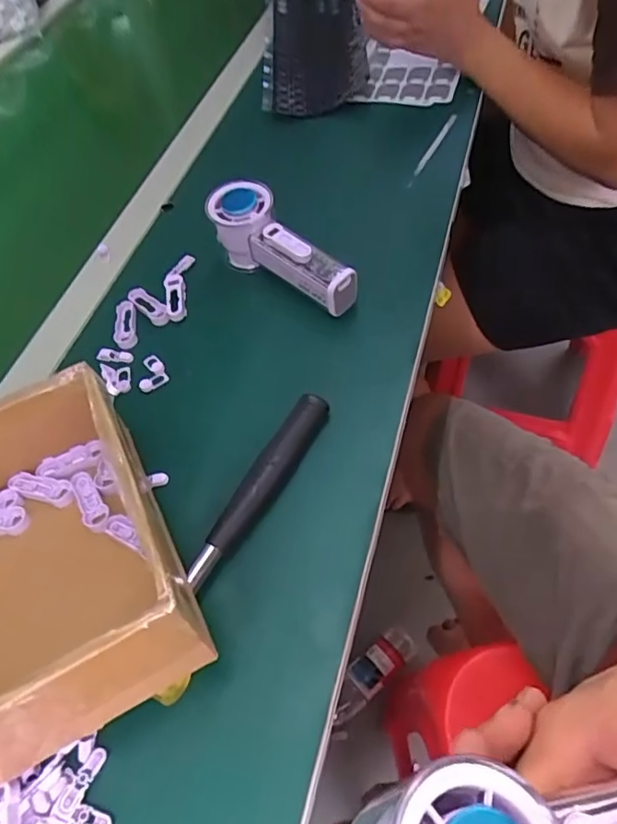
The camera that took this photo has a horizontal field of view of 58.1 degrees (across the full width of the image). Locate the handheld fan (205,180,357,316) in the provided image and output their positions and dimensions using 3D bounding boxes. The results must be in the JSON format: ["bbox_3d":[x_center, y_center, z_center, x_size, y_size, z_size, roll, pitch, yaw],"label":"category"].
[{"bbox_3d":[-0.022,-0.137,0.482,0.150,0.068,0.049,37,68,27],"label":"handheld fan"}]

